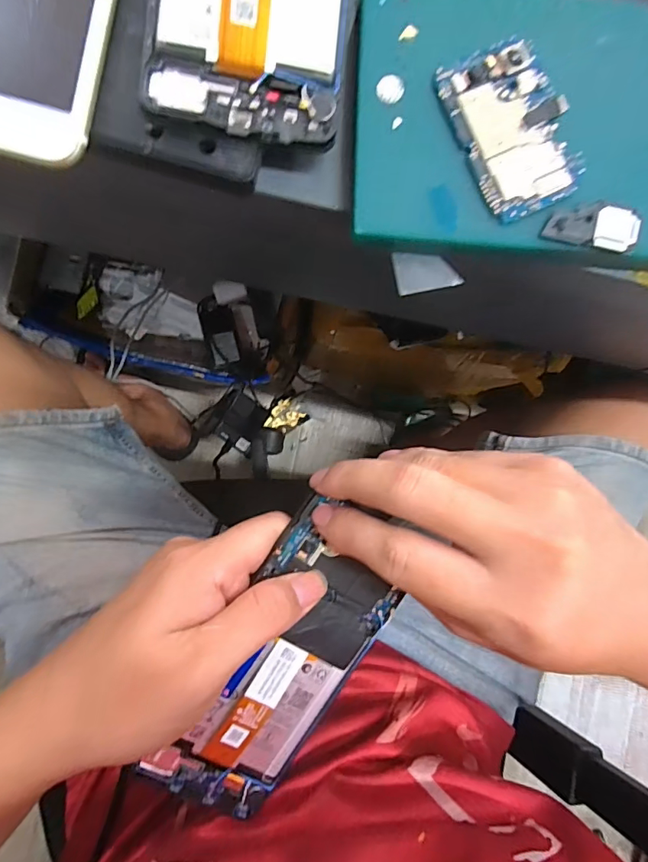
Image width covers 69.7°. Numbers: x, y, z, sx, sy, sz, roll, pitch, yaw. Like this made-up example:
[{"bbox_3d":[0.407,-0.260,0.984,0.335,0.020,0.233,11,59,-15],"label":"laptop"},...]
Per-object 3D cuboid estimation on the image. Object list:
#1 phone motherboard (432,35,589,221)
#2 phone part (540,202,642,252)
[{"bbox_3d":[0.077,-0.123,0.188,0.044,0.004,0.066,-26,92,-6],"label":"phone motherboard"},{"bbox_3d":[0.111,-0.086,0.193,0.039,0.005,0.017,9,88,-6],"label":"phone part"}]

